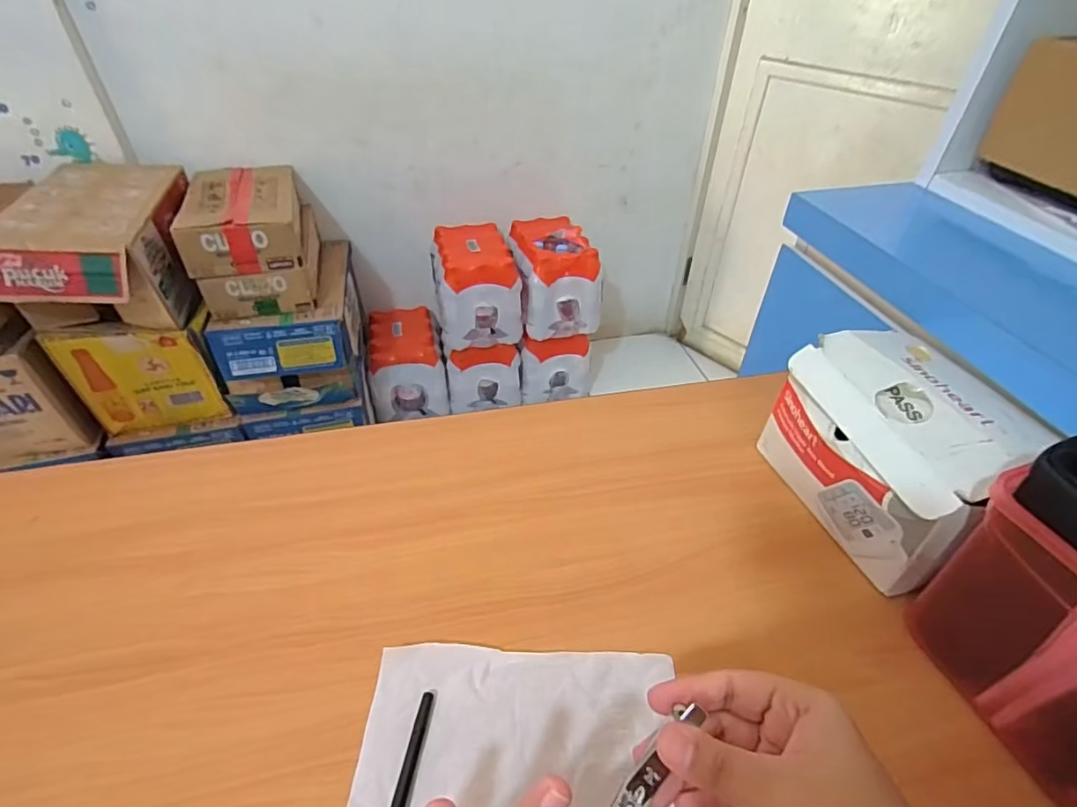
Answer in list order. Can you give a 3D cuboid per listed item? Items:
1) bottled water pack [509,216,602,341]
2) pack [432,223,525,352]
[{"bbox_3d":[0.038,-0.368,1.511,0.205,0.242,0.256,-8,43,-10],"label":"bottled water pack"},{"bbox_3d":[-0.170,-0.325,1.471,0.213,0.225,0.255,-8,43,-10],"label":"pack"}]

